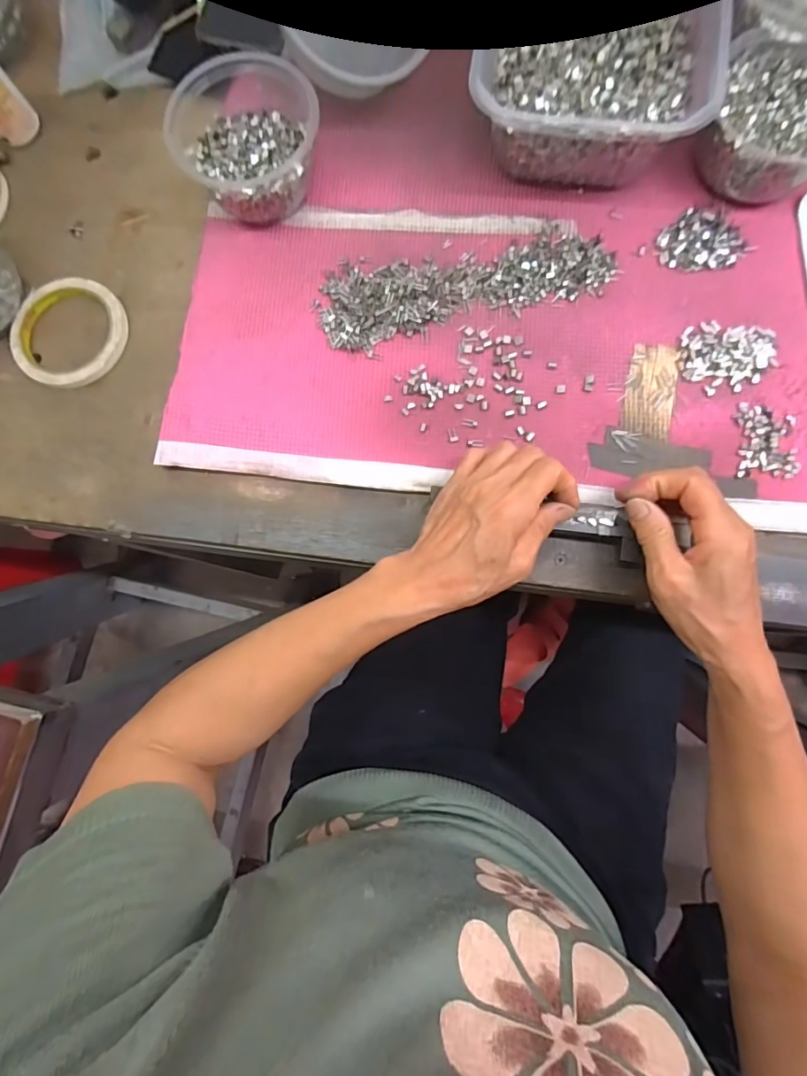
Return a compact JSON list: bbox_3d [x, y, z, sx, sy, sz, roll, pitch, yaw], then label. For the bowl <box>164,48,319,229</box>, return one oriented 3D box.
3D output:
[{"bbox_3d":[-0.123,-0.319,0.406,0.111,0.062,0.110,-1,83,4],"label":"bowl"}]

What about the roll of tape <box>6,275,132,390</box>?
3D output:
[{"bbox_3d":[-0.287,-0.177,0.431,0.098,0.008,0.097,18,85,6],"label":"roll of tape"}]

